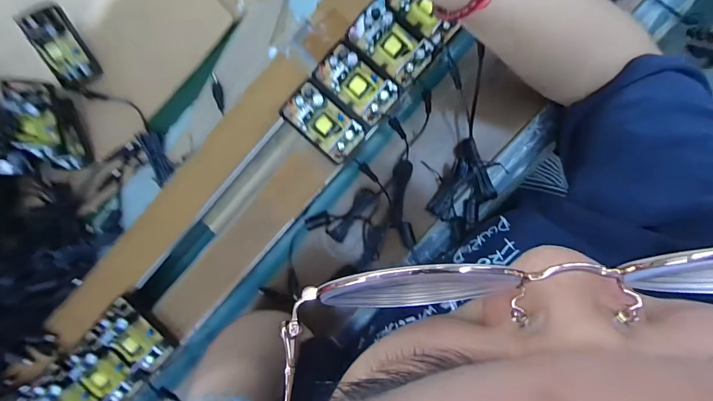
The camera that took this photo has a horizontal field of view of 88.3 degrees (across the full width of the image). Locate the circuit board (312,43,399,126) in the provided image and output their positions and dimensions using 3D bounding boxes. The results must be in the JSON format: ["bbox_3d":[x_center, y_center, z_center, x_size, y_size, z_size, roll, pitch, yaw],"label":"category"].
[{"bbox_3d":[-0.002,-0.113,0.349,0.075,0.022,0.043,43,92,3],"label":"circuit board"}]

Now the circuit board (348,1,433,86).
[{"bbox_3d":[0.031,-0.151,0.347,0.074,0.021,0.041,42,92,3],"label":"circuit board"}]

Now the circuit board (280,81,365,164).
[{"bbox_3d":[-0.034,-0.076,0.355,0.078,0.022,0.043,42,92,3],"label":"circuit board"}]

